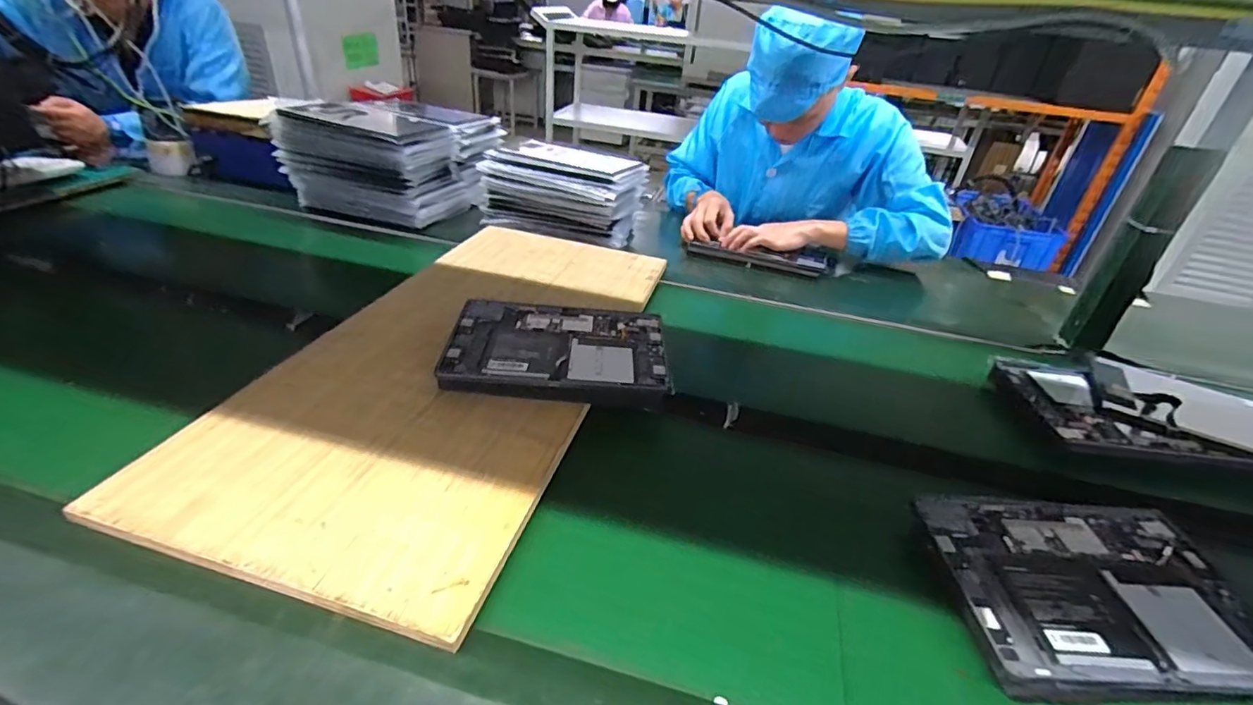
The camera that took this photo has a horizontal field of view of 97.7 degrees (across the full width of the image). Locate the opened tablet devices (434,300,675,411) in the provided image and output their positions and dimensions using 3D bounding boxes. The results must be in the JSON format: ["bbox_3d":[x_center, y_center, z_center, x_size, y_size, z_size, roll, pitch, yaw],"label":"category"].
[{"bbox_3d":[-0.079,-0.005,0.665,0.254,0.029,0.178,4,38,-2],"label":"opened tablet devices"}]

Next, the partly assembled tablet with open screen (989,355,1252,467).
[{"bbox_3d":[0.664,0.069,0.688,0.336,0.026,0.205,6,34,8],"label":"partly assembled tablet with open screen"}]

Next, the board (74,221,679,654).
[{"bbox_3d":[-0.187,-0.012,0.681,0.340,0.013,0.680,13,35,11],"label":"board"}]

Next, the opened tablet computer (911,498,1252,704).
[{"bbox_3d":[0.394,0.197,0.460,0.252,0.018,0.172,4,38,-2],"label":"opened tablet computer"}]

